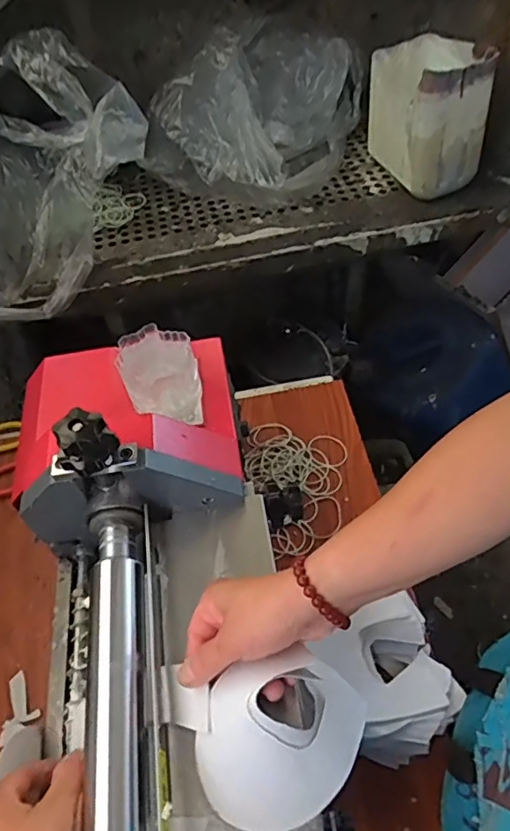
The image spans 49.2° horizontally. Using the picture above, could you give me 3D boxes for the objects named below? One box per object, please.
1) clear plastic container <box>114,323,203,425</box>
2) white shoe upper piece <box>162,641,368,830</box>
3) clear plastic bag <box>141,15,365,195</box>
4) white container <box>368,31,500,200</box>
[{"bbox_3d":[-0.096,-0.039,0.571,0.074,0.072,0.081,-10,53,-2],"label":"clear plastic container"},{"bbox_3d":[0.005,0.219,0.378,0.144,0.061,0.095,-4,53,2],"label":"white shoe upper piece"},{"bbox_3d":[0.000,-0.528,0.951,0.277,0.198,0.290,24,59,21],"label":"clear plastic bag"},{"bbox_3d":[0.267,-0.475,0.871,0.139,0.182,0.207,-11,53,-3],"label":"white container"}]

